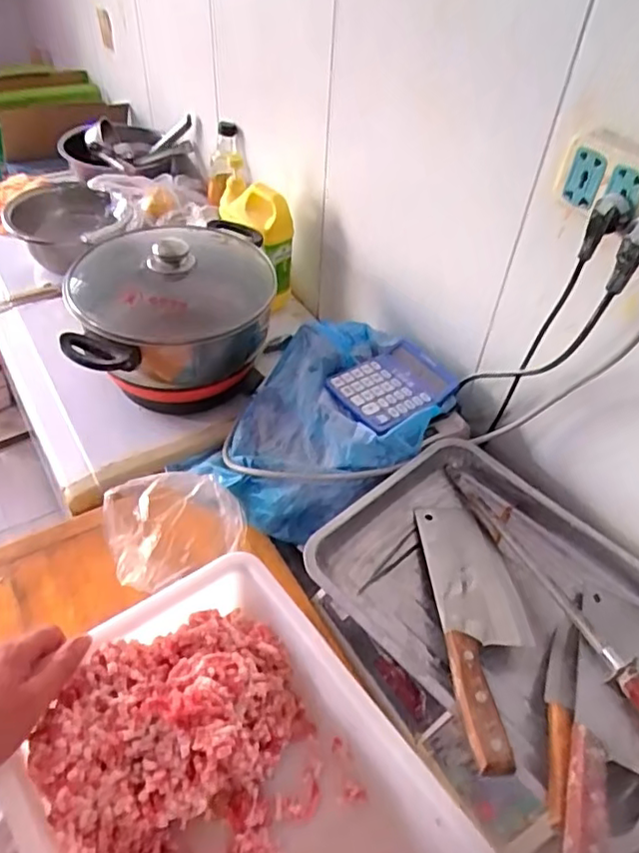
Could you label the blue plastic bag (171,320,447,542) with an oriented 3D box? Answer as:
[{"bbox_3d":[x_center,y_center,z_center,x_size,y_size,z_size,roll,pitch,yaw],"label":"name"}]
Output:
[{"bbox_3d":[0.008,-0.001,0.830,0.314,0.137,0.250,-27,54,-27],"label":"blue plastic bag"}]

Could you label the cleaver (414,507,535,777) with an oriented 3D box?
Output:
[{"bbox_3d":[0.163,0.200,0.627,0.104,0.027,0.313,6,32,2],"label":"cleaver"}]

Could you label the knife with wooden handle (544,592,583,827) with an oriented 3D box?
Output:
[{"bbox_3d":[0.234,0.249,0.583,0.025,0.029,0.258,20,33,14],"label":"knife with wooden handle"}]

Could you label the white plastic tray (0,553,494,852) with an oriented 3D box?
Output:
[{"bbox_3d":[-0.079,0.335,0.530,0.284,0.132,0.364,-29,55,-28],"label":"white plastic tray"}]

